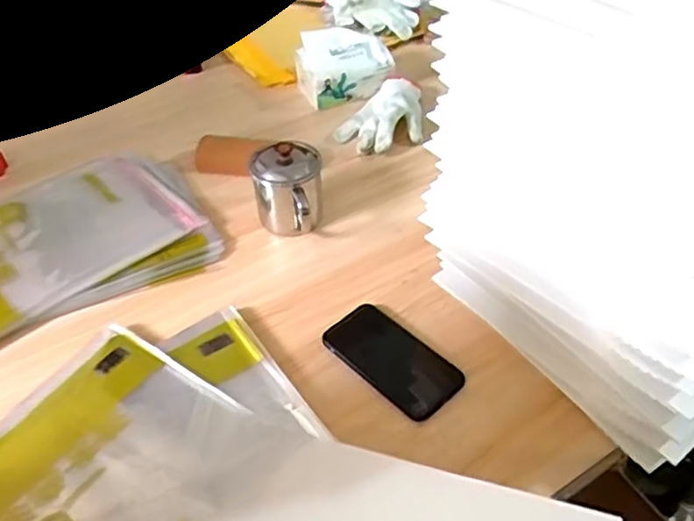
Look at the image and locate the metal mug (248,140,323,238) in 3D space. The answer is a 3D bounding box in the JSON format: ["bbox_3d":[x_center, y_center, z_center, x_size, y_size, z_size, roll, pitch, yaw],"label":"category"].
[{"bbox_3d":[-0.072,-0.086,0.805,0.086,0.099,0.102,-9,45,-6],"label":"metal mug"}]

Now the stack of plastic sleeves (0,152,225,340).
[{"bbox_3d":[-0.371,-0.028,0.815,0.359,0.024,0.264,-23,48,-19],"label":"stack of plastic sleeves"}]

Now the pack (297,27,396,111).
[{"bbox_3d":[-0.005,-0.312,1.045,0.142,0.096,0.084,-17,46,-13],"label":"pack"}]

